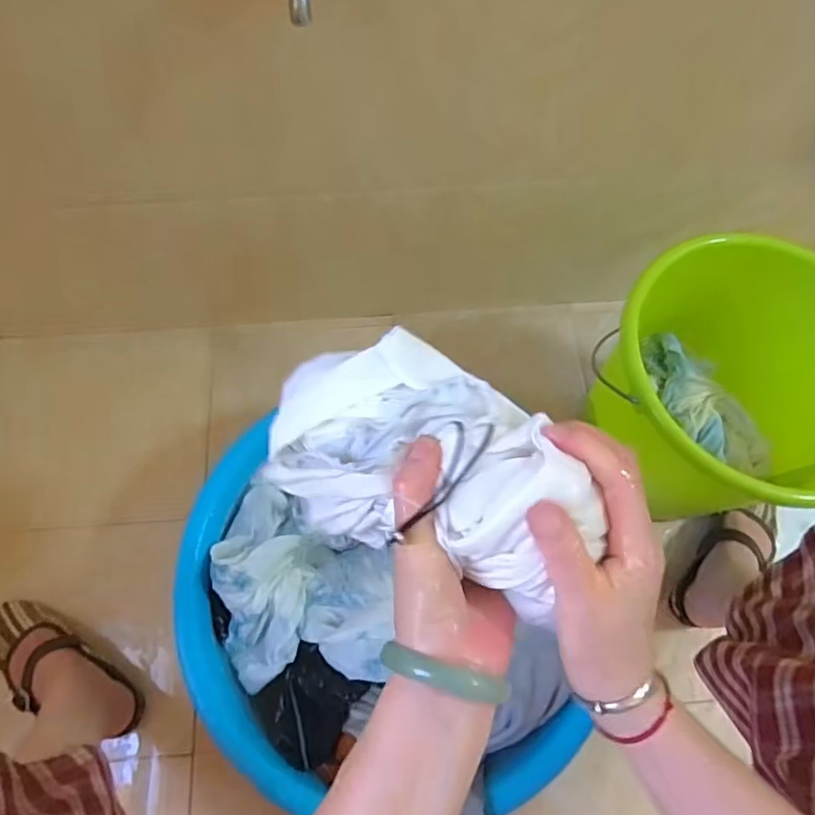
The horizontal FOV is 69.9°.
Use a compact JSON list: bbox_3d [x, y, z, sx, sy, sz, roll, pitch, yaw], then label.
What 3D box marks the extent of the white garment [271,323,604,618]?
[{"bbox_3d":[0.009,0.023,0.323,0.186,0.066,0.113,20,70,9],"label":"white garment"}]

